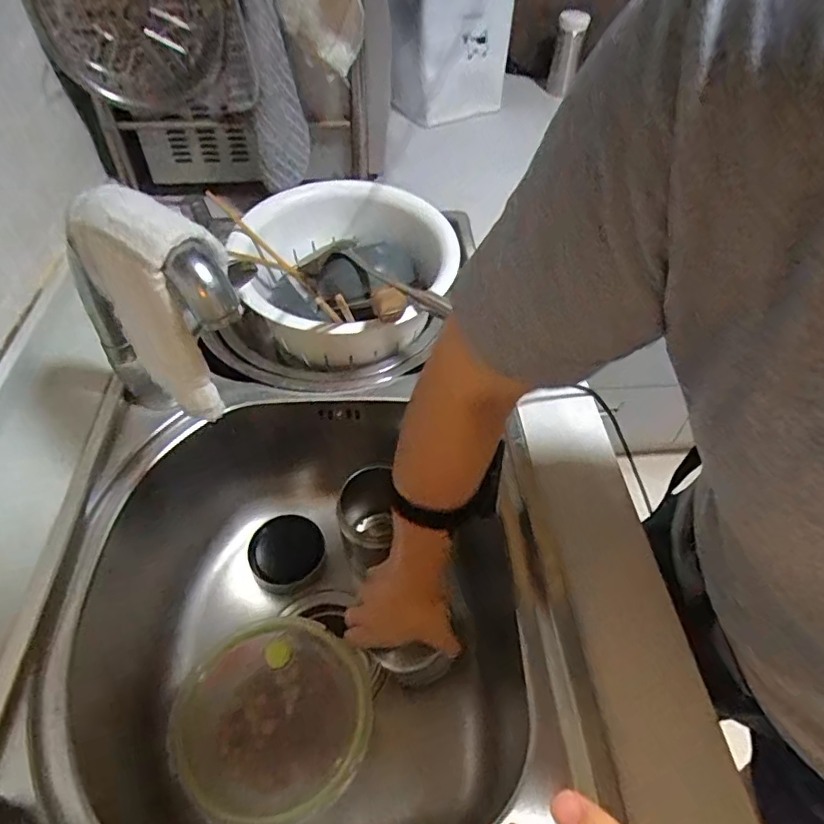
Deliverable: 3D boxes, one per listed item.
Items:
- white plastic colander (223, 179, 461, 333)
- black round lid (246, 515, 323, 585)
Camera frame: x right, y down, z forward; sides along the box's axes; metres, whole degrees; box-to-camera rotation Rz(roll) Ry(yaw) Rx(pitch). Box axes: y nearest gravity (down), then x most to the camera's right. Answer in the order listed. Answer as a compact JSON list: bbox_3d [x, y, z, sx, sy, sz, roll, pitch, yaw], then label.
[{"bbox_3d":[-0.070,-0.161,0.662,0.252,0.099,0.288,-15,50,-14],"label":"white plastic colander"},{"bbox_3d":[-0.149,0.162,0.673,0.085,0.018,0.082,1,48,-1],"label":"black round lid"}]

